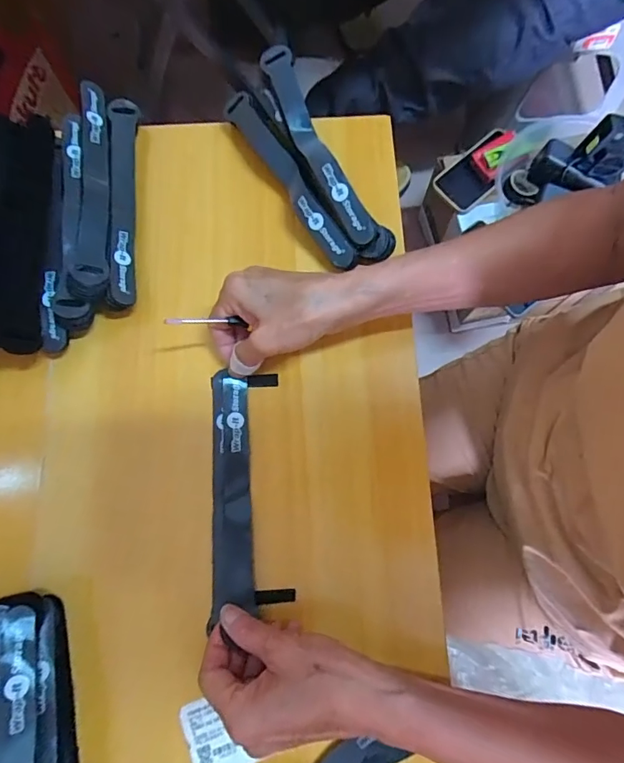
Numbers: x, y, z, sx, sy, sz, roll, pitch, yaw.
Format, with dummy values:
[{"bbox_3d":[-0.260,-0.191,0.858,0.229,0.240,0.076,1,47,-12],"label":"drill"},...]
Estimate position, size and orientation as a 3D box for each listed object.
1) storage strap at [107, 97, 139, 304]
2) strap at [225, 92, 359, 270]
[{"bbox_3d":[-0.163,-0.157,0.389,0.025,0.027,0.197,-4,77,-2],"label":"storage strap"},{"bbox_3d":[-0.020,-0.174,0.380,0.023,0.025,0.184,-31,79,-7],"label":"strap"}]

